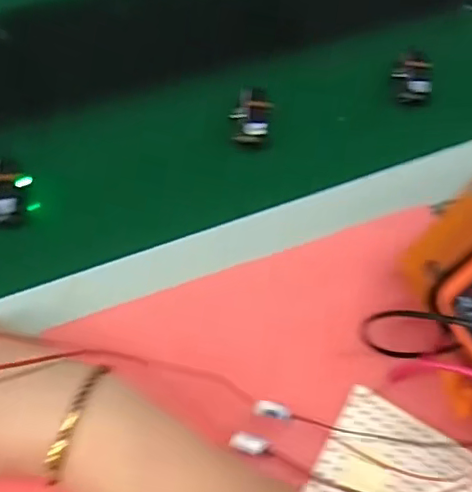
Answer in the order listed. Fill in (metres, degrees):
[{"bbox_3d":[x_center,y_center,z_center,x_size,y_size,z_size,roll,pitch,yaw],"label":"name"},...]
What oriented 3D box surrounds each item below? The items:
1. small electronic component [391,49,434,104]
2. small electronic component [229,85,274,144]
[{"bbox_3d":[0.142,-0.136,0.471,0.026,0.022,0.041,0,59,-5],"label":"small electronic component"},{"bbox_3d":[0.012,-0.099,0.439,0.028,0.015,0.046,12,58,3],"label":"small electronic component"}]

